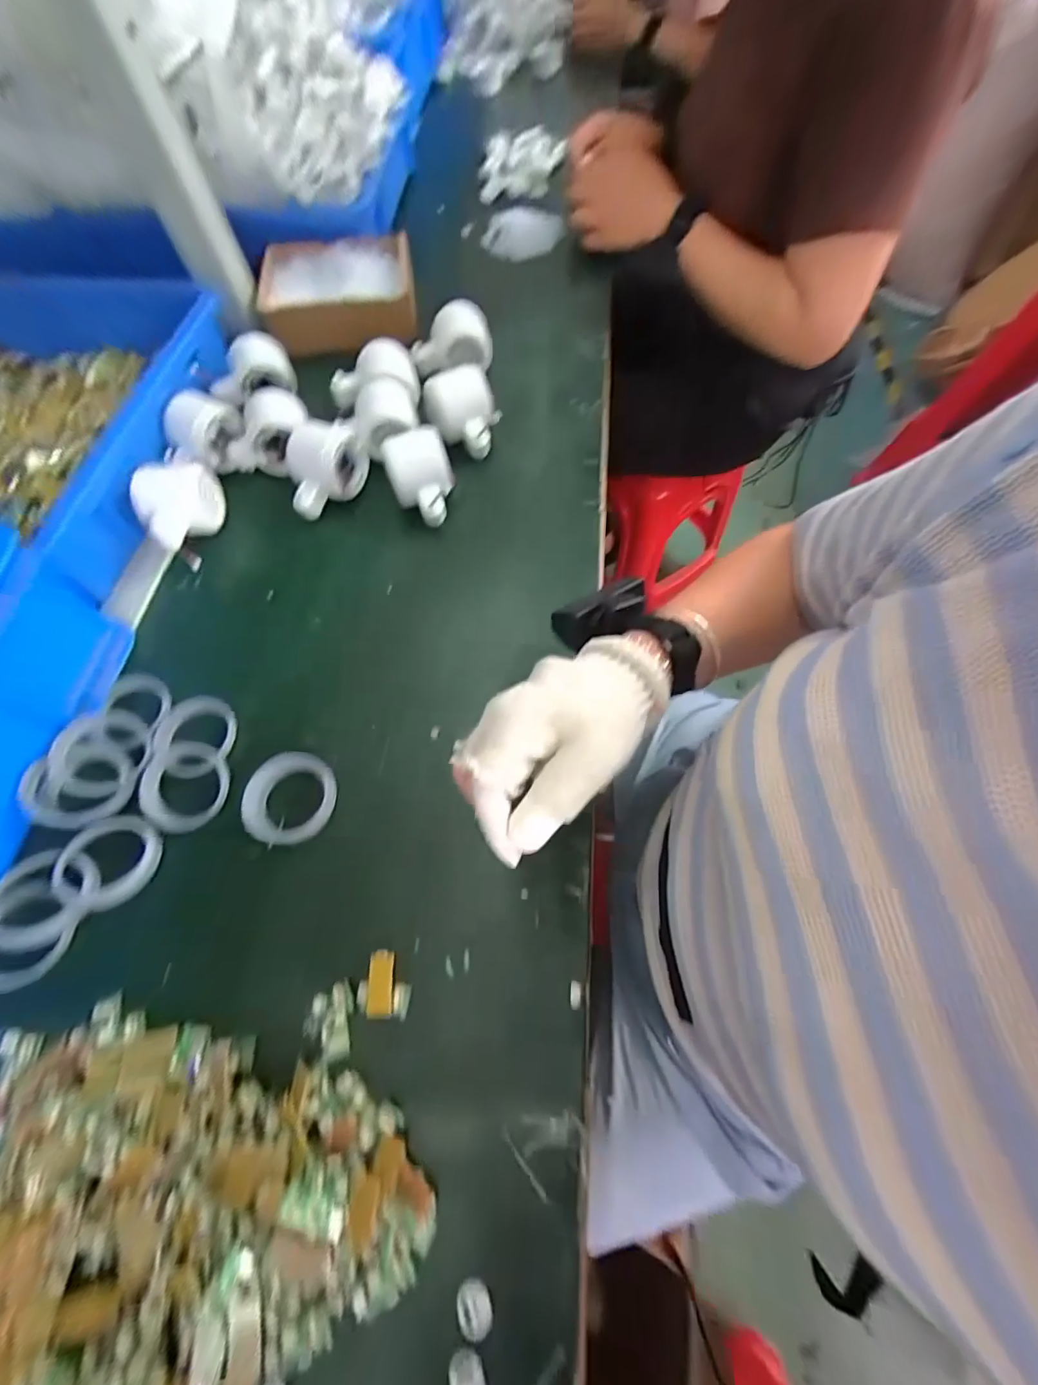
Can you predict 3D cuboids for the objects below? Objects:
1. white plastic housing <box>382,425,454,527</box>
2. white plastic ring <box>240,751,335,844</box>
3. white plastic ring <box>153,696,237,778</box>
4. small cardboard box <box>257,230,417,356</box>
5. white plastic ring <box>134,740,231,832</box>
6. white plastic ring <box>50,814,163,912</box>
[{"bbox_3d":[-0.087,-0.191,0.439,0.052,0.059,0.070,-19,67,-6],"label":"white plastic housing"},{"bbox_3d":[-0.168,0.075,0.348,0.060,0.010,0.065,-1,66,2],"label":"white plastic ring"},{"bbox_3d":[-0.251,0.032,0.374,0.059,0.013,0.065,-12,64,-6],"label":"white plastic ring"},{"bbox_3d":[-0.210,-0.467,0.562,0.172,0.049,0.152,-10,66,-3],"label":"small cardboard box"},{"bbox_3d":[-0.248,0.068,0.351,0.066,0.009,0.062,-1,66,2],"label":"white plastic ring"},{"bbox_3d":[-0.286,0.115,0.331,0.062,0.018,0.060,-1,66,2],"label":"white plastic ring"}]

